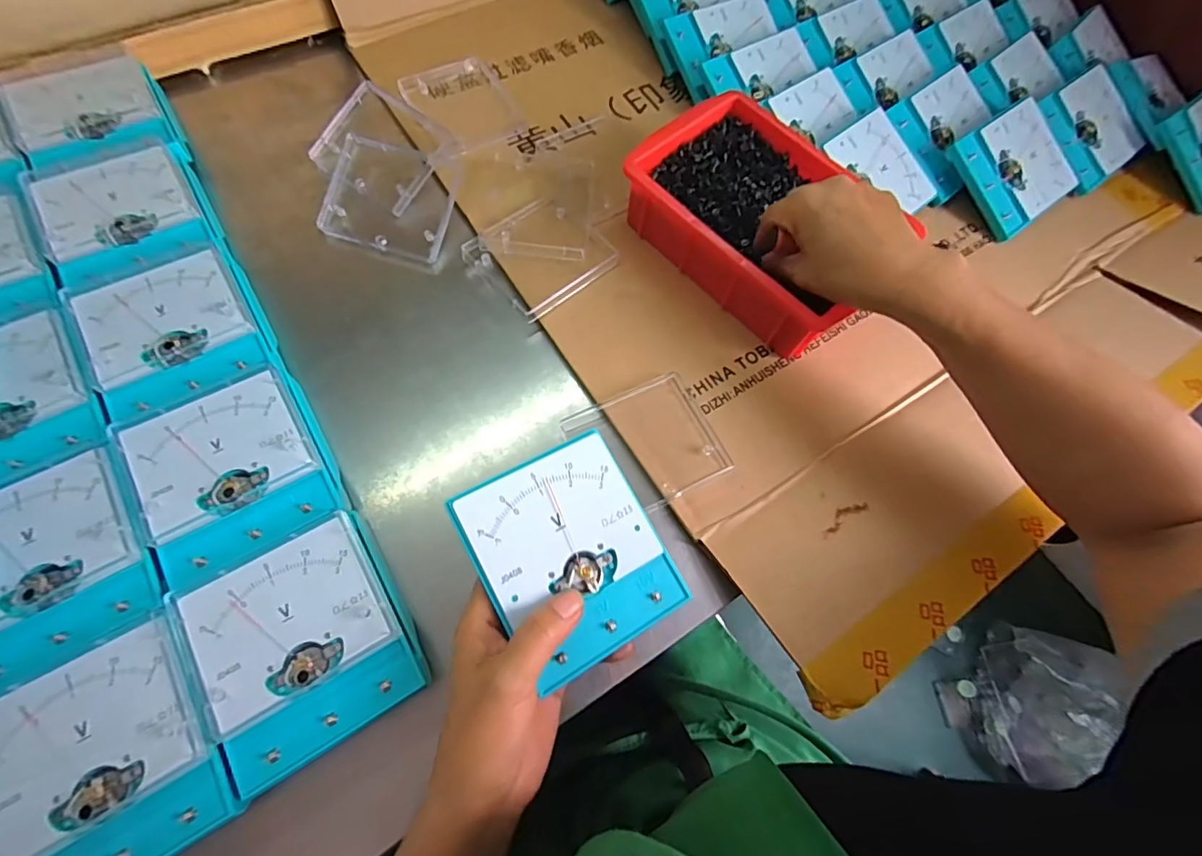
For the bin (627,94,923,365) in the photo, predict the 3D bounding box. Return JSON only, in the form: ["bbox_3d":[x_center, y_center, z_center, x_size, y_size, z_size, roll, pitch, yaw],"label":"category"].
[{"bbox_3d":[0.125,-0.164,0.406,0.127,0.057,0.192,-42,76,-16],"label":"bin"}]

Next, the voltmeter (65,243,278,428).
[{"bbox_3d":[-0.292,-0.062,0.362,0.102,0.041,0.120,-28,73,-16],"label":"voltmeter"}]

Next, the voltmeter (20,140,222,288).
[{"bbox_3d":[-0.356,-0.155,0.393,0.104,0.042,0.123,-26,72,-15],"label":"voltmeter"}]

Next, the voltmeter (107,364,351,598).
[{"bbox_3d":[-0.229,0.033,0.330,0.101,0.042,0.114,-27,72,-15],"label":"voltmeter"}]

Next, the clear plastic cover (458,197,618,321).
[{"bbox_3d":[-0.046,-0.141,0.412,0.090,0.017,0.095,43,71,12],"label":"clear plastic cover"}]

